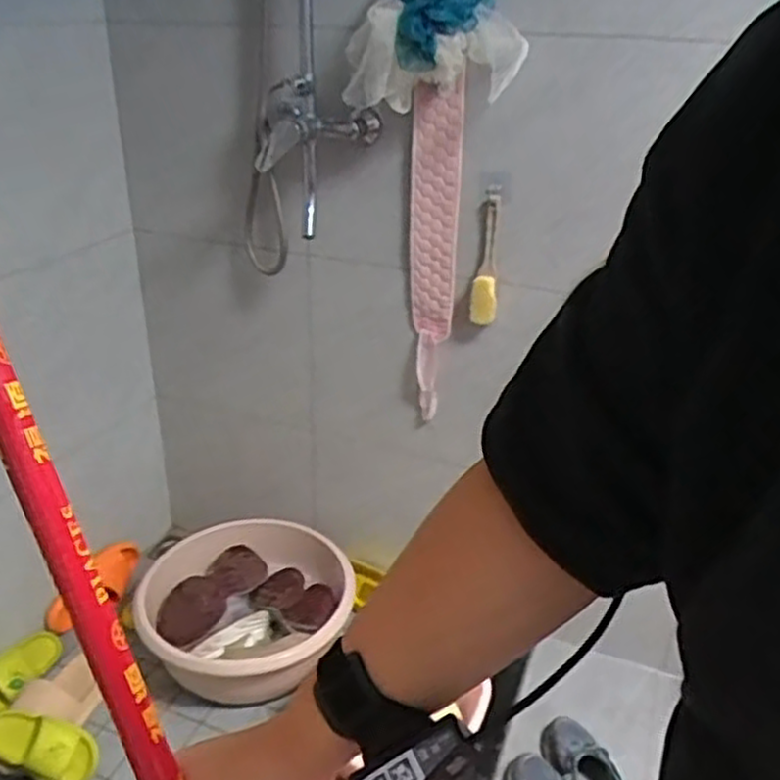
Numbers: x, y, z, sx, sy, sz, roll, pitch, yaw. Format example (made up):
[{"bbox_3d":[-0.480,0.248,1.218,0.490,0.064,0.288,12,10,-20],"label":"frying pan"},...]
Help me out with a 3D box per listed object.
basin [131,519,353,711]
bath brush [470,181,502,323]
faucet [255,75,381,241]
[{"bbox_3d":[-0.267,0.407,1.402,0.383,0.164,0.341,-6,29,-14],"label":"basin"},{"bbox_3d":[0.154,-0.214,1.190,0.040,0.221,0.031,3,28,2],"label":"bath brush"},{"bbox_3d":[-0.111,-0.354,1.149,0.176,0.229,0.114,-4,28,-11],"label":"faucet"}]

